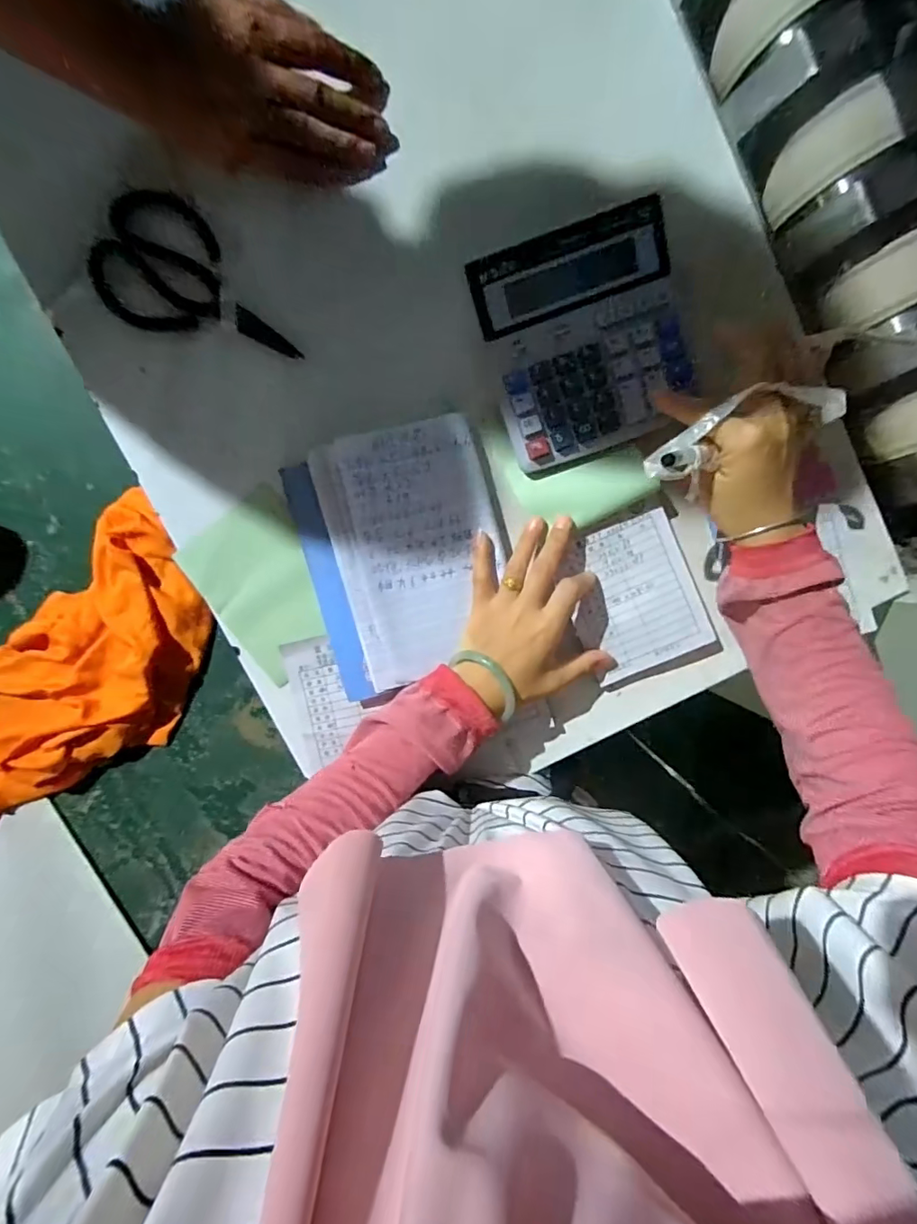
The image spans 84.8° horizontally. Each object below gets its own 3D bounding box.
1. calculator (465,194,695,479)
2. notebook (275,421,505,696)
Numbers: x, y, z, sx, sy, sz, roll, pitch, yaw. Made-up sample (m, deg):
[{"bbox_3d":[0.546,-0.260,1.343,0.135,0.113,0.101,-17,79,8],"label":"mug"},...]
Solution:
[{"bbox_3d":[0.101,-0.210,0.395,0.147,0.020,0.164,-17,97,-1],"label":"calculator"},{"bbox_3d":[-0.042,-0.045,0.419,0.165,0.026,0.205,-15,97,-1],"label":"notebook"}]

